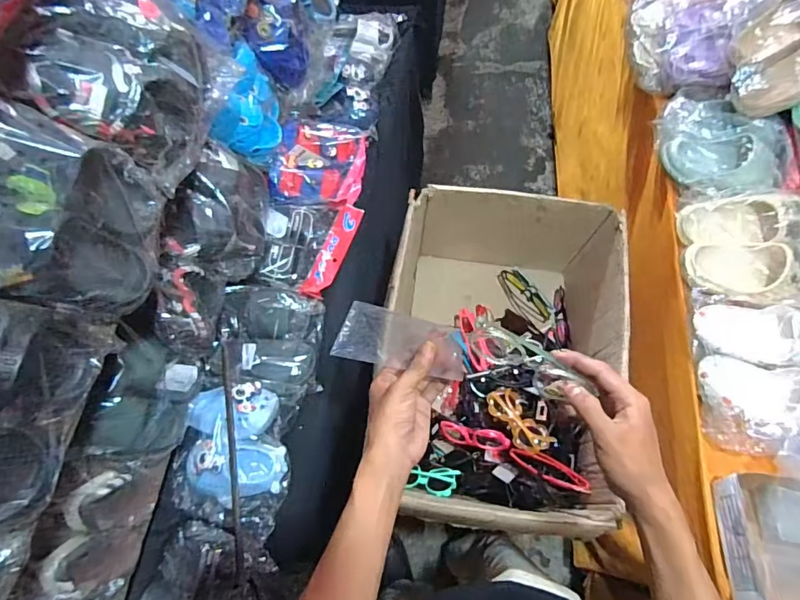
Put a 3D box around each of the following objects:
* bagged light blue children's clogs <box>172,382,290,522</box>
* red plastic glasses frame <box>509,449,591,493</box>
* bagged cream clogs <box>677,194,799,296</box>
[{"bbox_3d":[-0.262,0.228,0.696,0.169,0.065,0.186,-8,69,-1],"label":"bagged light blue children's clogs"},{"bbox_3d":[0.240,0.271,0.743,0.129,0.024,0.036,20,70,25],"label":"red plastic glasses frame"},{"bbox_3d":[0.594,-0.093,0.779,0.213,0.060,0.161,3,69,3],"label":"bagged cream clogs"}]

